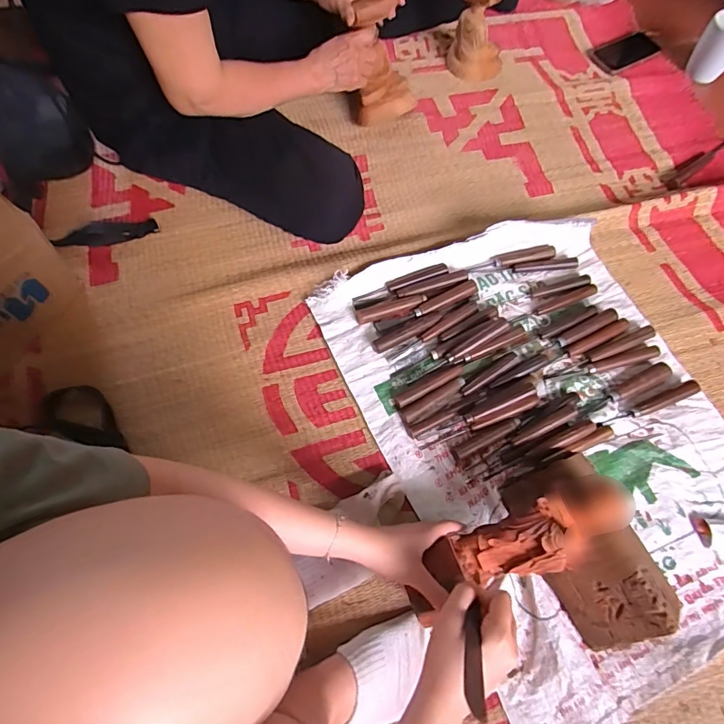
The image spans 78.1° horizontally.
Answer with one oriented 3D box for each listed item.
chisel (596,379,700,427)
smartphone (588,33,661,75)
[{"bbox_3d":[0.414,0.064,0.643,0.159,0.020,0.019,-21,69,-9],"label":"chisel"},{"bbox_3d":[0.569,-0.676,0.973,0.136,0.014,0.087,-28,70,-12],"label":"smartphone"}]

